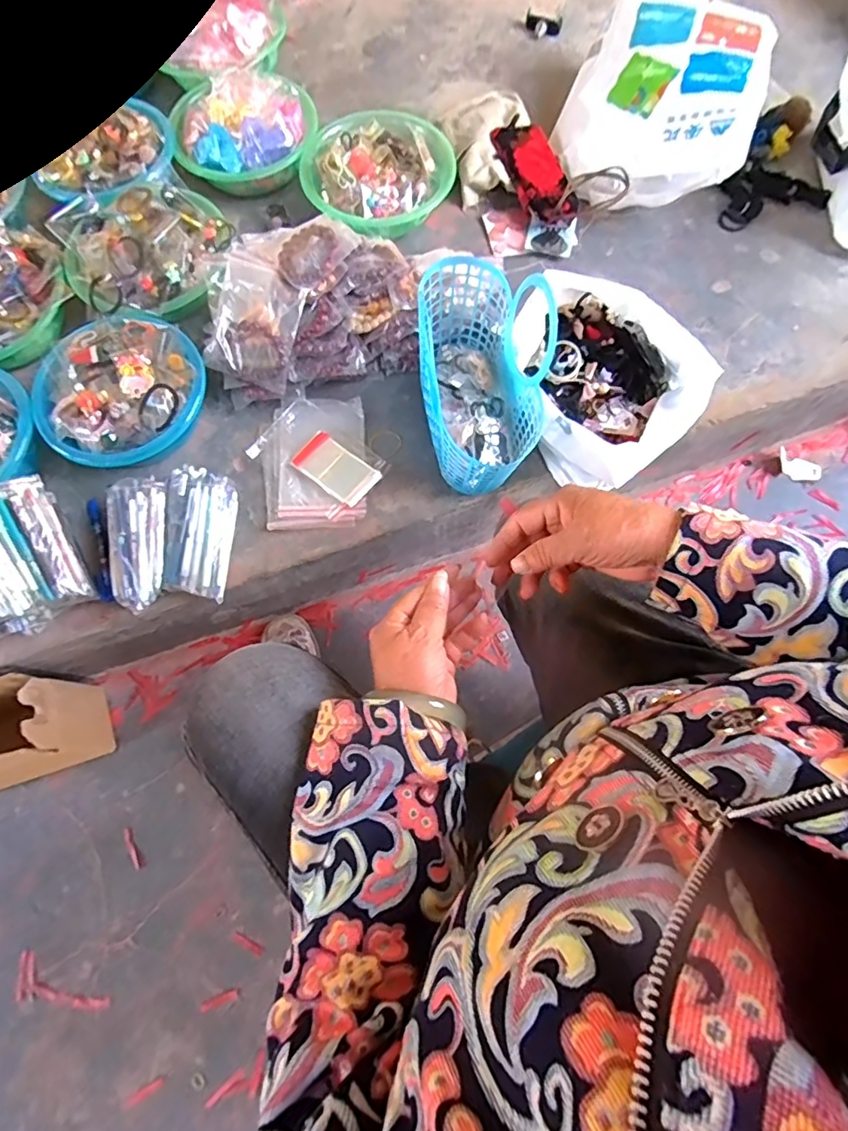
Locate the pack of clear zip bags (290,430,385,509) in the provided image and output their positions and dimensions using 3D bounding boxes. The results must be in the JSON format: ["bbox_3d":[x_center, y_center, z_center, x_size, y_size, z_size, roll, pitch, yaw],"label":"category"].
[{"bbox_3d":[-0.123,-0.137,0.751,0.114,0.010,0.067,38,77,12],"label":"pack of clear zip bags"}]

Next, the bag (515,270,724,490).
[{"bbox_3d":[0.227,-0.237,0.719,0.214,0.143,0.252,-40,75,-10],"label":"bag"}]

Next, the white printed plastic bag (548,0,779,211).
[{"bbox_3d":[0.370,-0.733,0.863,0.286,0.140,0.335,18,74,7],"label":"white printed plastic bag"}]

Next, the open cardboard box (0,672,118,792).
[{"bbox_3d":[-0.599,0.241,0.757,0.225,0.172,0.120,-18,73,-4],"label":"open cardboard box"}]

